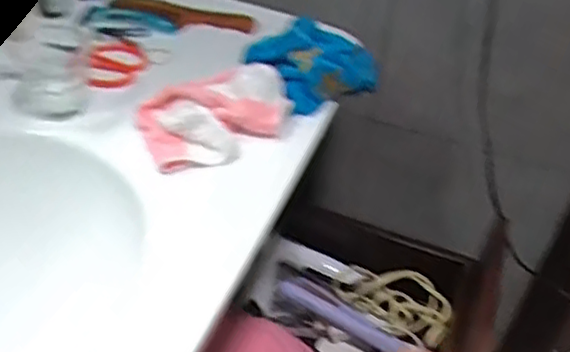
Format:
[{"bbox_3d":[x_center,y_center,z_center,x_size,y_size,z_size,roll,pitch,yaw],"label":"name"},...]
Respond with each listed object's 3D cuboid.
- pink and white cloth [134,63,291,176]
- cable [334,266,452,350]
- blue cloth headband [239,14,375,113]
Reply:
[{"bbox_3d":[-0.063,-0.061,0.648,0.148,0.042,0.101,-14,43,-23],"label":"pink and white cloth"},{"bbox_3d":[0.151,0.171,0.910,0.158,0.058,0.079,32,45,29],"label":"cable"},{"bbox_3d":[0.029,-0.117,0.707,0.111,0.055,0.122,-27,48,-32],"label":"blue cloth headband"}]

